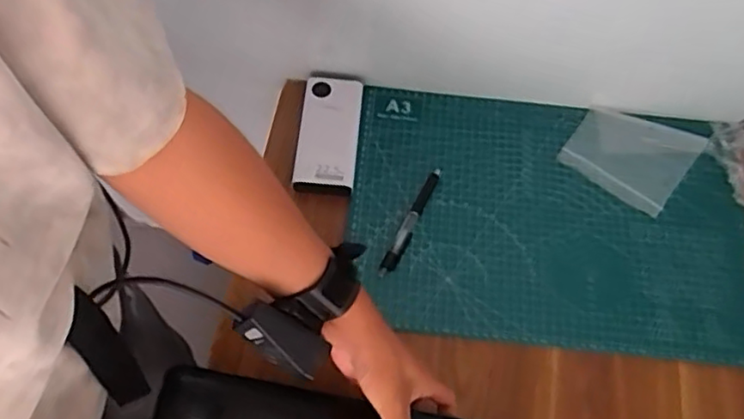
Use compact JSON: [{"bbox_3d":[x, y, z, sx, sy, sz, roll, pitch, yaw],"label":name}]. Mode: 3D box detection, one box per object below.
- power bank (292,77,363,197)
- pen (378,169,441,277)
[{"bbox_3d":[-0.051,-0.083,0.719,0.070,0.027,0.147,5,64,1],"label":"power bank"},{"bbox_3d":[0.042,0.013,0.682,0.017,0.010,0.136,24,66,10],"label":"pen"}]

